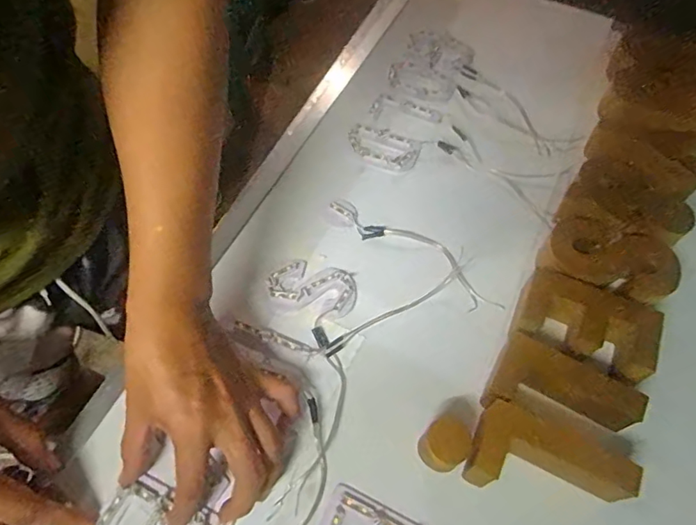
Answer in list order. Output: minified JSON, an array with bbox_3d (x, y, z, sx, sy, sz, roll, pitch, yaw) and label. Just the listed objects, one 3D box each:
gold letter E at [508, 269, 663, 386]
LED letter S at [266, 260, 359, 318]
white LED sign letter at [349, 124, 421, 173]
[{"bbox_3d":[0.206,0.054,0.443,0.112,0.034,0.064,26,62,12],"label":"gold letter E"},{"bbox_3d":[-0.032,0.023,0.474,0.082,0.007,0.047,12,60,5],"label":"LED letter S"},{"bbox_3d":[0.038,-0.127,0.561,0.078,0.004,0.050,26,62,12],"label":"white LED sign letter"}]

